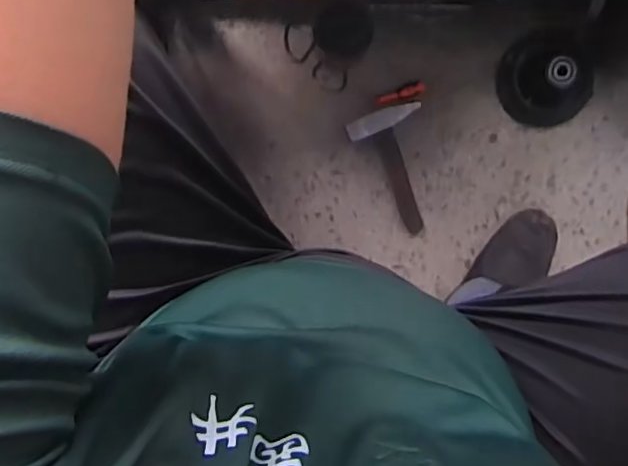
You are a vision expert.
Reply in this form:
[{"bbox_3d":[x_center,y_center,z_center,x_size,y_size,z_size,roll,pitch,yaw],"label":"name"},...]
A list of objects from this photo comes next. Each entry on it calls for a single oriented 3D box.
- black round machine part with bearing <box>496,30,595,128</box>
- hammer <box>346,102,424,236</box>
[{"bbox_3d":[0.360,-0.237,0.902,0.147,0.067,0.143,11,95,-2],"label":"black round machine part with bearing"},{"bbox_3d":[0.130,-0.094,0.924,0.107,0.022,0.197,-19,107,1],"label":"hammer"}]

